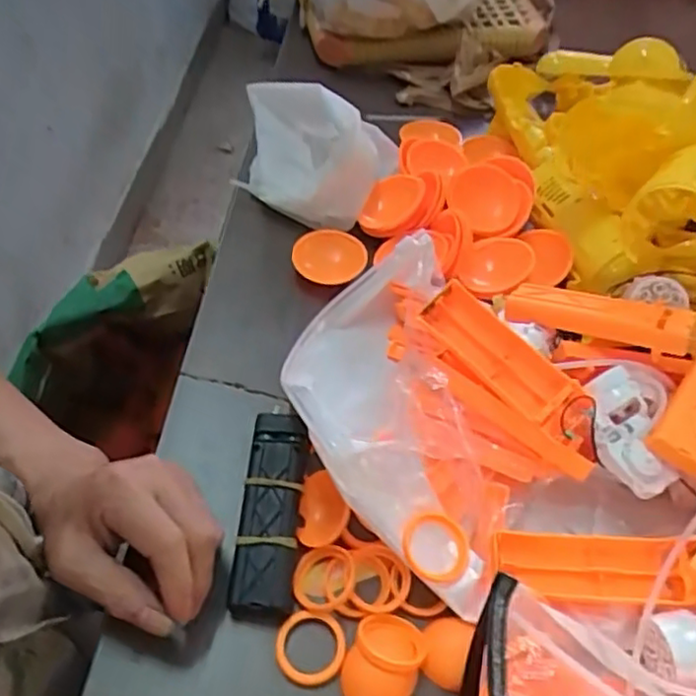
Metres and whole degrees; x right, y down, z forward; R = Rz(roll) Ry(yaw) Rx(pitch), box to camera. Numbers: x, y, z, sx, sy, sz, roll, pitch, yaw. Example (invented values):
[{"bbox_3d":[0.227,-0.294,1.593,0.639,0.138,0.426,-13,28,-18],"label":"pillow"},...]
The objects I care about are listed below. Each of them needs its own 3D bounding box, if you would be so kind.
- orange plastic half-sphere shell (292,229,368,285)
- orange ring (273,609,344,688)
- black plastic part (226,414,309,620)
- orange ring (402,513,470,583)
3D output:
[{"bbox_3d":[-0.012,-0.071,0.503,0.054,0.020,0.055,2,51,-2],"label":"orange plastic half-sphere shell"},{"bbox_3d":[-0.019,0.150,0.334,0.034,0.007,0.033,2,51,-2],"label":"orange ring"},{"bbox_3d":[-0.042,0.090,0.366,0.033,0.029,0.106,5,51,1],"label":"black plastic part"},{"bbox_3d":[0.045,0.104,0.346,0.036,0.007,0.033,9,60,-16],"label":"orange ring"}]

